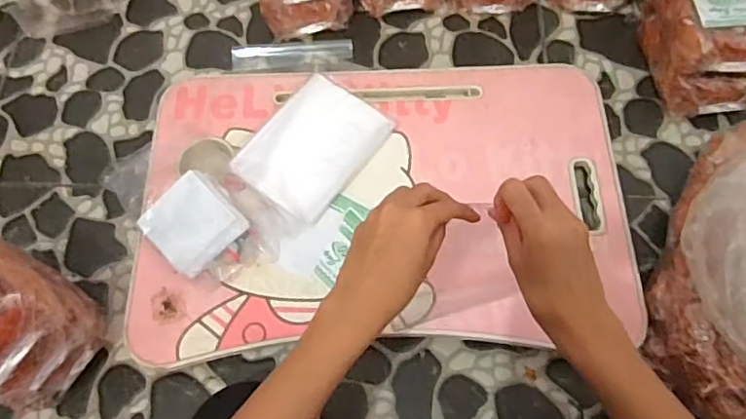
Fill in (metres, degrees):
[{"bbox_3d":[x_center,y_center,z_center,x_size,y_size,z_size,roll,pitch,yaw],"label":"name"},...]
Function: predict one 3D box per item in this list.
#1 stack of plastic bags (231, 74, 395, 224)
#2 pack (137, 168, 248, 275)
[{"bbox_3d":[-0.076,-0.084,0.727,0.128,0.030,0.179,34,72,14],"label":"stack of plastic bags"},{"bbox_3d":[-0.215,0.016,0.682,0.107,0.033,0.102,42,74,16],"label":"pack"}]

